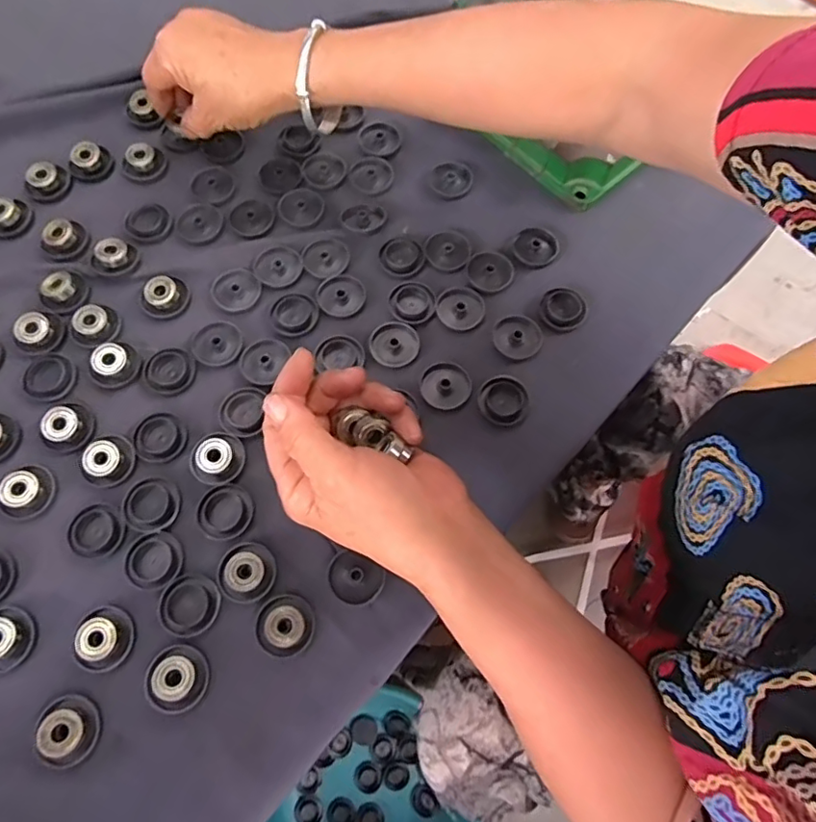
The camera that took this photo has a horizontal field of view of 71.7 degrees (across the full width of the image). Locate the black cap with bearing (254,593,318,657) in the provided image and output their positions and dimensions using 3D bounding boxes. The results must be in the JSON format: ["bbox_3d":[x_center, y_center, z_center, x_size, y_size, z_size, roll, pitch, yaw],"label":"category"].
[{"bbox_3d":[-0.069,0.120,0.317,0.033,0.013,0.032,1,69,-2],"label":"black cap with bearing"}]

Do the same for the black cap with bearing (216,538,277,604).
[{"bbox_3d":[-0.094,0.092,0.326,0.032,0.012,0.033,1,69,-2],"label":"black cap with bearing"}]

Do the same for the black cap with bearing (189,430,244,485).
[{"bbox_3d":[-0.120,0.029,0.352,0.033,0.012,0.033,1,69,-2],"label":"black cap with bearing"}]

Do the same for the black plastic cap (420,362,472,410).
[{"bbox_3d":[0.025,-0.017,0.376,0.033,0.007,0.030,1,69,-2],"label":"black plastic cap"}]

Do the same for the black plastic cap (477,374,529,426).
[{"bbox_3d":[0.063,-0.007,0.374,0.033,0.006,0.033,1,69,-2],"label":"black plastic cap"}]

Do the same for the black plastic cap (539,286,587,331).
[{"bbox_3d":[0.109,-0.073,0.396,0.031,0.004,0.034,1,69,-2],"label":"black plastic cap"}]

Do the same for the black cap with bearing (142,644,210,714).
[{"bbox_3d":[-0.127,0.145,0.306,0.034,0.014,0.032,1,69,-2],"label":"black cap with bearing"}]

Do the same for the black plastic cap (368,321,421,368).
[{"bbox_3d":[-0.009,-0.046,0.386,0.034,0.004,0.034,1,69,-2],"label":"black plastic cap"}]

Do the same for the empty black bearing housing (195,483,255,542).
[{"bbox_3d":[-0.111,0.061,0.342,0.031,0.007,0.033,1,69,-2],"label":"empty black bearing housing"}]

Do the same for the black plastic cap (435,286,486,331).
[{"bbox_3d":[0.037,-0.073,0.397,0.033,0.004,0.033,1,69,-2],"label":"black plastic cap"}]

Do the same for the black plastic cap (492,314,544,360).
[{"bbox_3d":[0.076,-0.052,0.389,0.033,0.005,0.032,1,69,-2],"label":"black plastic cap"}]

